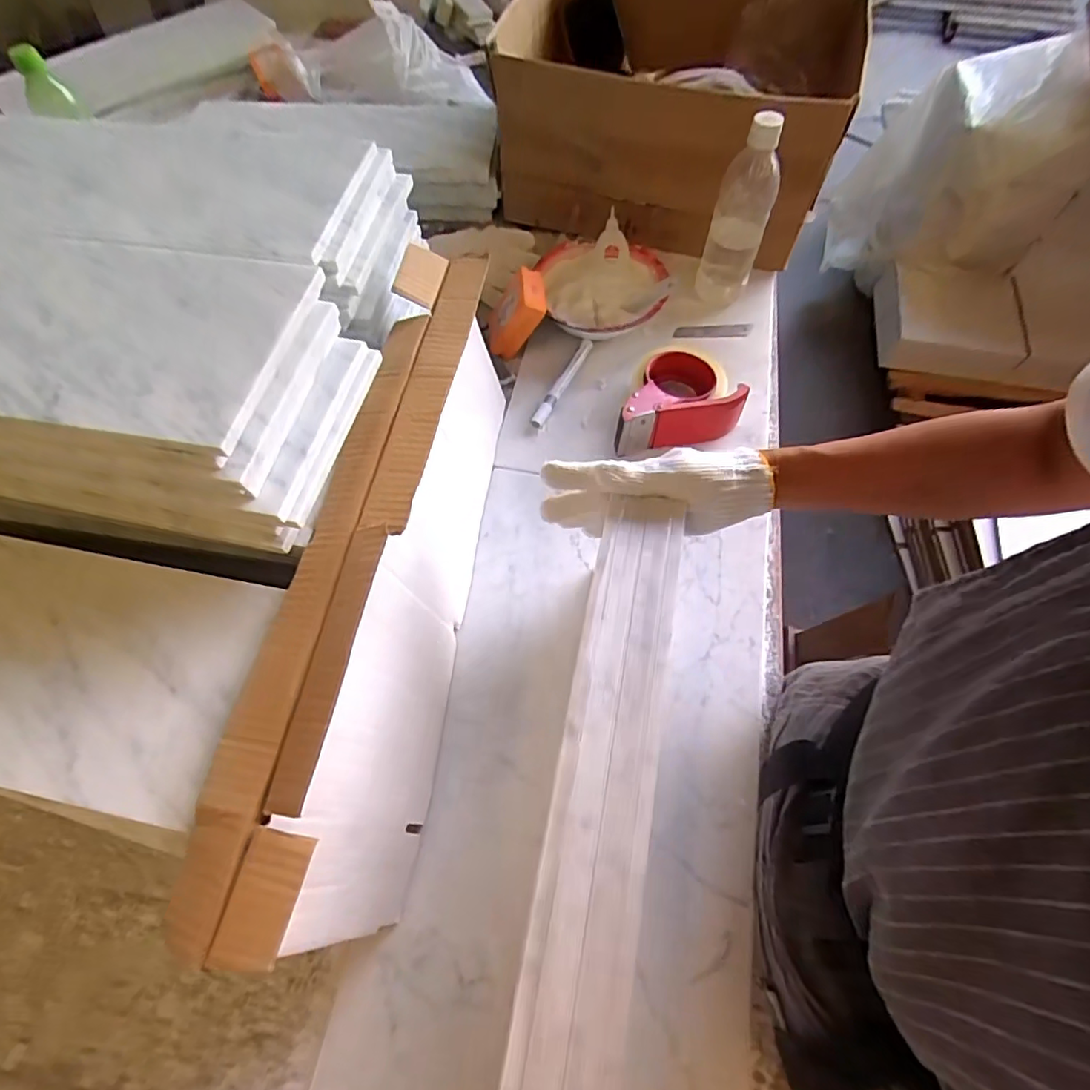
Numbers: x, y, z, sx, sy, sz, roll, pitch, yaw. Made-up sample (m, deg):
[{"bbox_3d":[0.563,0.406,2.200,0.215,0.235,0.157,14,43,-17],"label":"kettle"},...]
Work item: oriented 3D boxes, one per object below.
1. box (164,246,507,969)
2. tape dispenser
[{"bbox_3d":[-0.122,0.010,0.481,0.089,0.211,0.548,6,66,4],"label":"box"},{"bbox_3d":[0.148,-0.178,0.656,0.152,0.053,0.111,-9,66,-3],"label":"tape dispenser"}]

